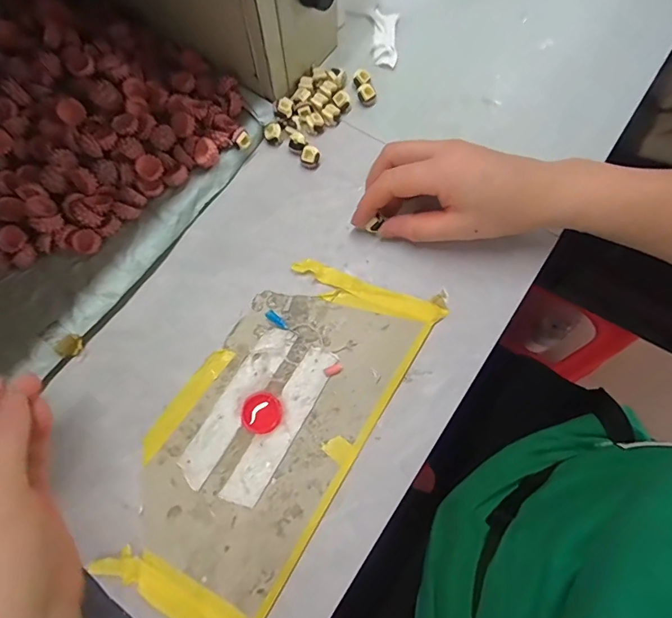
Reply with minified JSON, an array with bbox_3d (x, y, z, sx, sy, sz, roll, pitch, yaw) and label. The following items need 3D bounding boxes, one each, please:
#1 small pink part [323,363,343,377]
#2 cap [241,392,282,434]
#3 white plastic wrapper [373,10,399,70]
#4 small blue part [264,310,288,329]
[{"bbox_3d":[-0.002,0.043,0.294,0.013,0.004,0.007,-24,71,-8],"label":"small pink part"},{"bbox_3d":[-0.051,0.070,0.284,0.027,0.006,0.026,0,69,0],"label":"cap"},{"bbox_3d":[0.049,-0.269,0.411,0.023,0.009,0.071,3,69,2],"label":"white plastic wrapper"},{"bbox_3d":[-0.044,0.008,0.309,0.019,0.004,0.007,36,73,13],"label":"small blue part"}]

